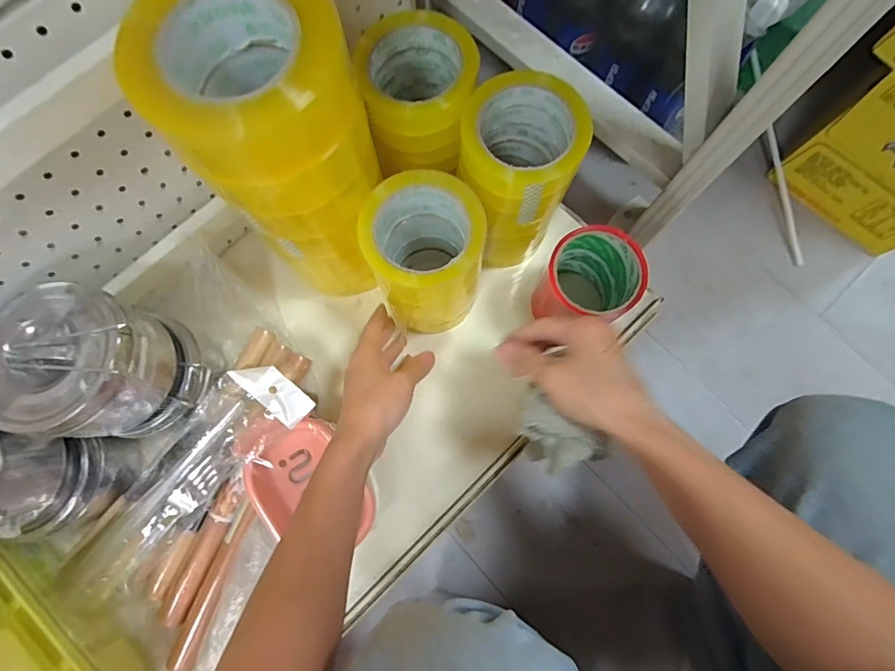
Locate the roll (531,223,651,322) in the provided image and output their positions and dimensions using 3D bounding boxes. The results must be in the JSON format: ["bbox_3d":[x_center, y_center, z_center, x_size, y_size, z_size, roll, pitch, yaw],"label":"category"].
[{"bbox_3d":[0.140,-0.047,0.463,0.086,0.130,0.084,0,78,1],"label":"roll"}]

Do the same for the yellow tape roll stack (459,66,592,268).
[{"bbox_3d":[0.065,-0.147,0.450,0.096,0.195,0.089,-43,80,-8],"label":"yellow tape roll stack"}]

